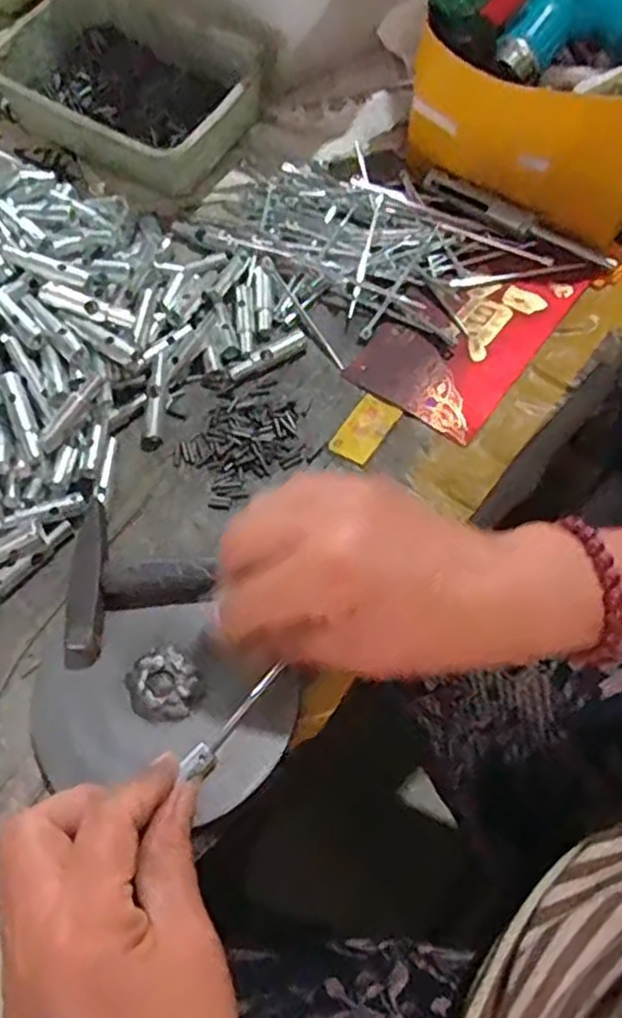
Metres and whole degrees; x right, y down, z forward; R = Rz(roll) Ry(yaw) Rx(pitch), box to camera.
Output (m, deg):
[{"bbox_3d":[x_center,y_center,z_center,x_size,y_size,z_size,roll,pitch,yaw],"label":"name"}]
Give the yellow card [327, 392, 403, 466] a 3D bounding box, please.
[{"bbox_3d":[0.031,-0.046,0.409,0.025,0.004,0.044,29,69,20],"label":"yellow card"}]

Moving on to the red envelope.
[{"bbox_3d":[0.098,-0.113,0.435,0.085,0.004,0.148,35,71,16],"label":"red envelope"}]

